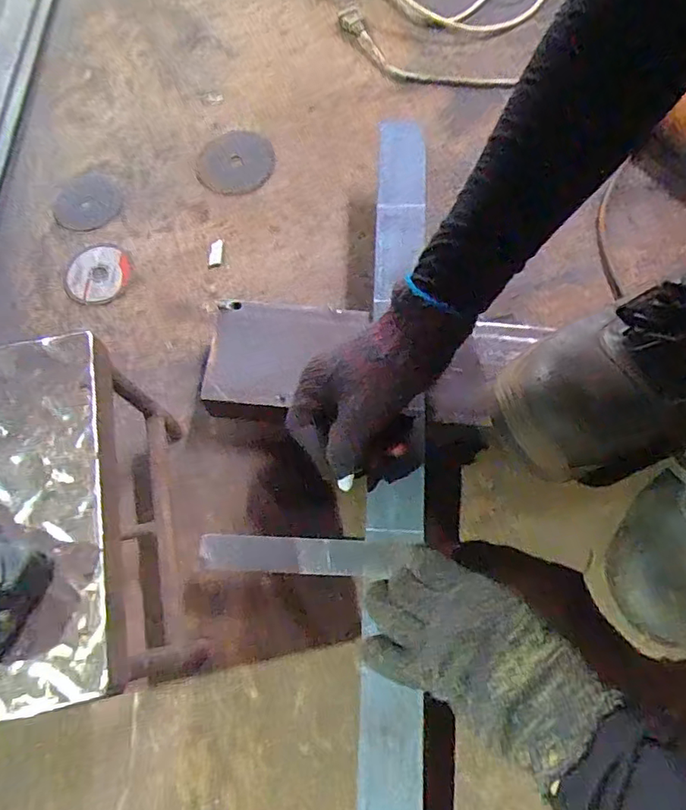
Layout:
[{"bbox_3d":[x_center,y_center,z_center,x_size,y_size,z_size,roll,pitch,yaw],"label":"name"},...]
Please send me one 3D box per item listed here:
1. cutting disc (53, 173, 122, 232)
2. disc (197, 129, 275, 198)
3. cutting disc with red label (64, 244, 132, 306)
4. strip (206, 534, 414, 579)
[{"bbox_3d":[-0.292,-0.234,0.611,0.074,0.004,0.074,0,72,-1],"label":"cutting disc"},{"bbox_3d":[-0.126,-0.284,0.620,0.090,0.005,0.094,-1,70,3],"label":"disc"},{"bbox_3d":[-0.264,-0.142,0.572,0.071,0.008,0.067,-1,70,3],"label":"cutting disc with red label"},{"bbox_3d":[-0.035,0.115,0.412,0.145,0.004,0.026,4,69,-3],"label":"strip"}]

